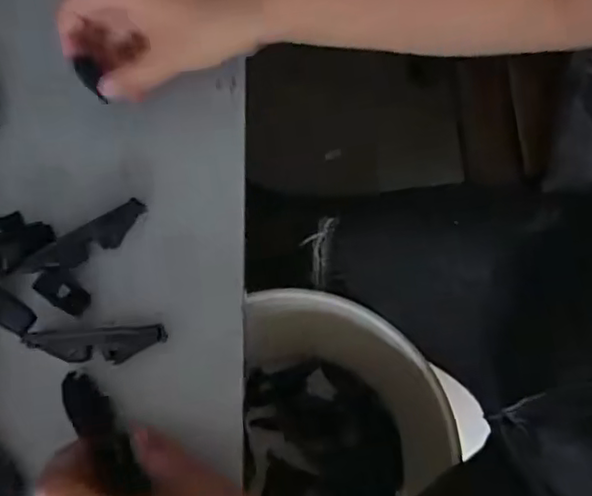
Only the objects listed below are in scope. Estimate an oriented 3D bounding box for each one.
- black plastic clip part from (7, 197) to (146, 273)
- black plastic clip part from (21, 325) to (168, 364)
[{"bbox_3d":[-0.128,-0.004,0.380,0.082,0.012,0.018,-29,72,-8],"label":"black plastic clip part"},{"bbox_3d":[-0.116,0.055,0.362,0.080,0.014,0.021,1,71,2],"label":"black plastic clip part"}]

